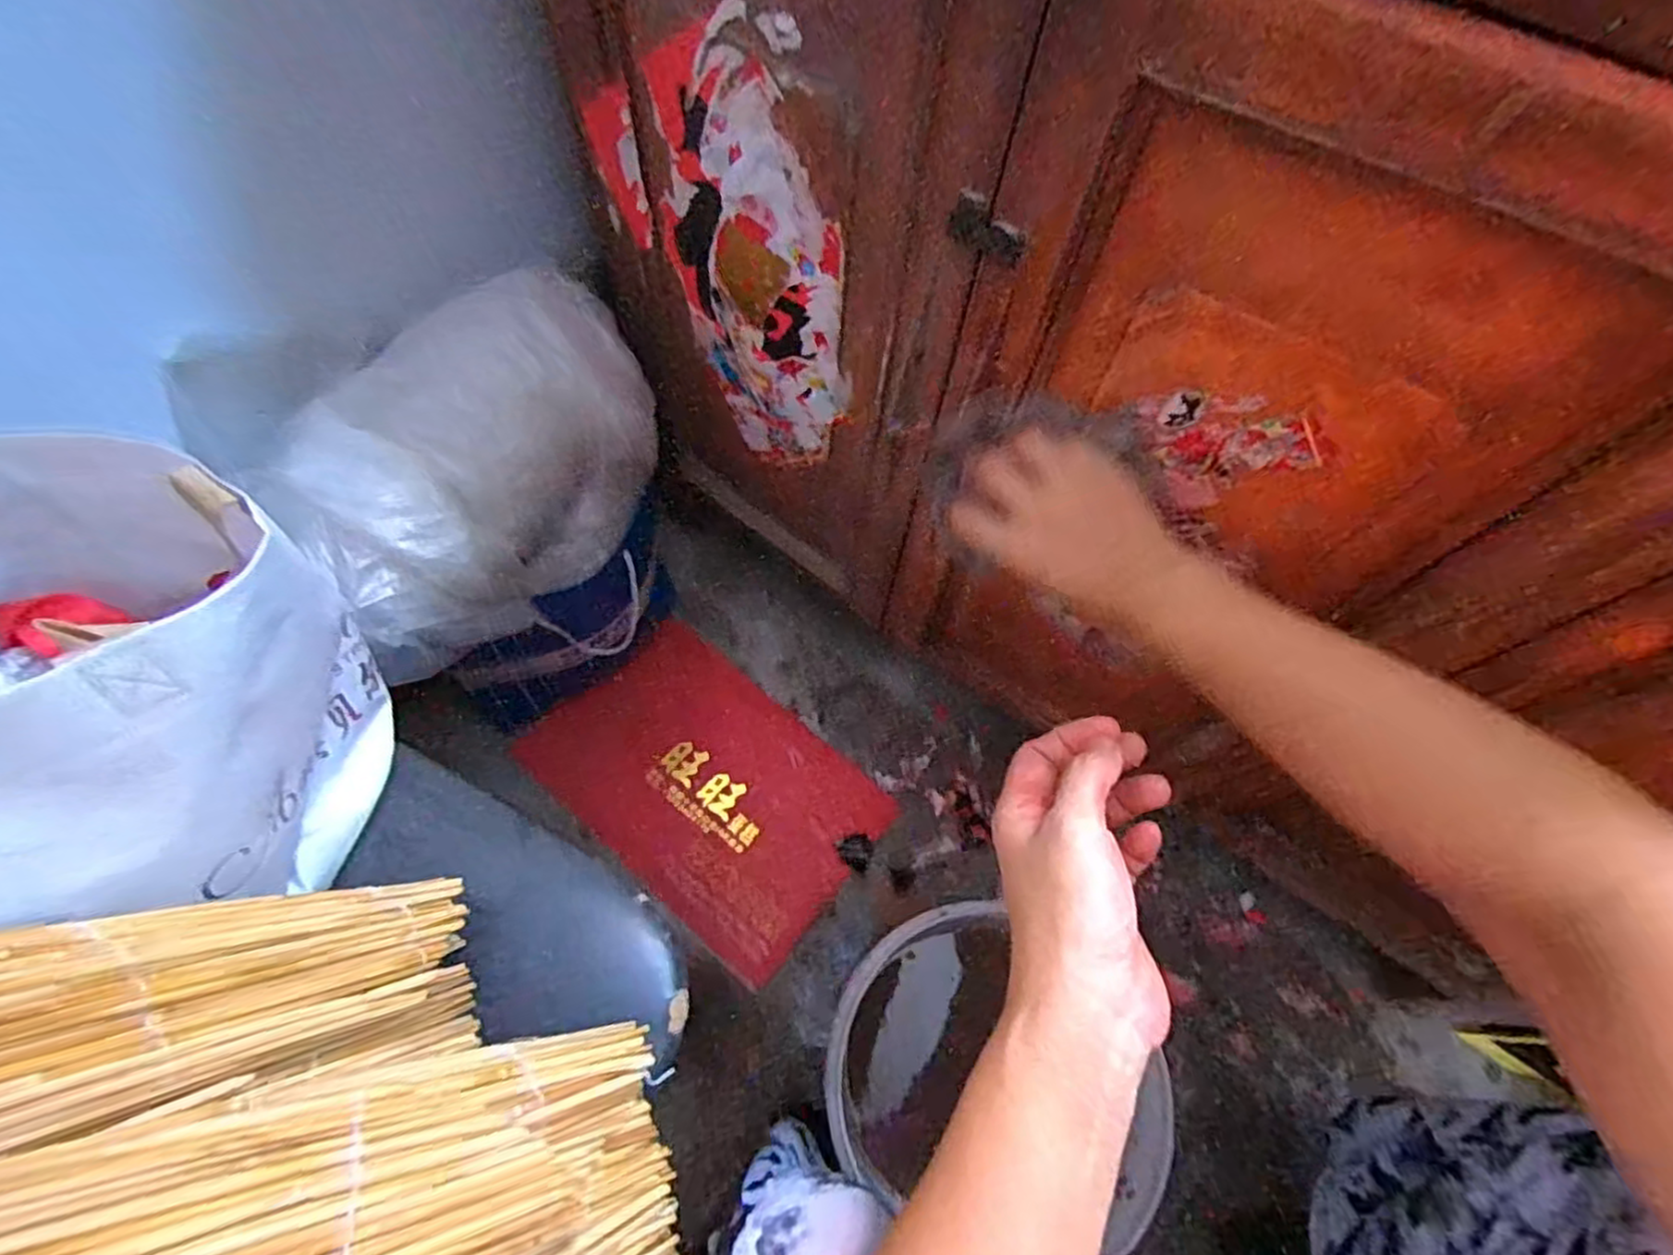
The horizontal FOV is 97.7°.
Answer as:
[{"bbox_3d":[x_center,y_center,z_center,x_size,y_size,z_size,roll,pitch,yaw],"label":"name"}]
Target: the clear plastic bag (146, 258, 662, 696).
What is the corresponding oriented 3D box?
[{"bbox_3d":[-0.287,-0.137,0.574,0.294,0.178,0.212,-33,70,-18],"label":"clear plastic bag"}]

